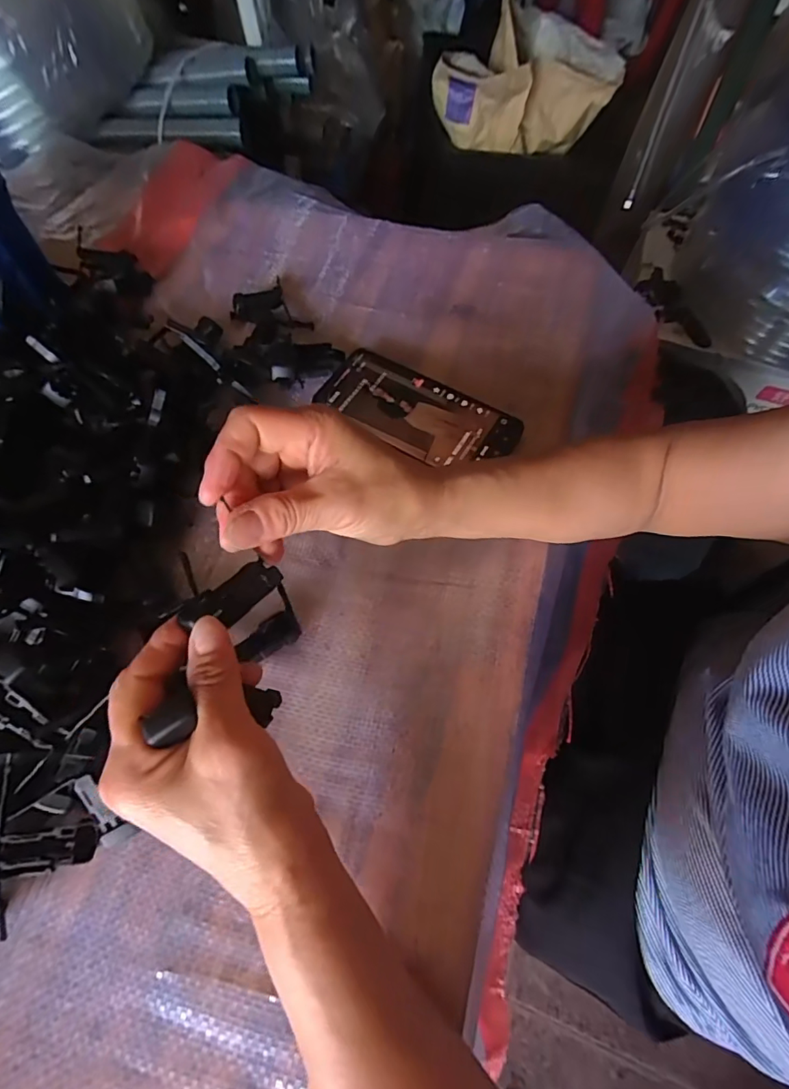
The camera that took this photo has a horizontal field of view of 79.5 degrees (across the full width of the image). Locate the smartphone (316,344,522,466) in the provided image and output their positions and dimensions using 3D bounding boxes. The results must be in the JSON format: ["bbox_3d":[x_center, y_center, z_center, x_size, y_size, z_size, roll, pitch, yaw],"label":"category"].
[{"bbox_3d":[0.019,-0.111,0.394,0.163,0.013,0.074,29,68,16],"label":"smartphone"}]

